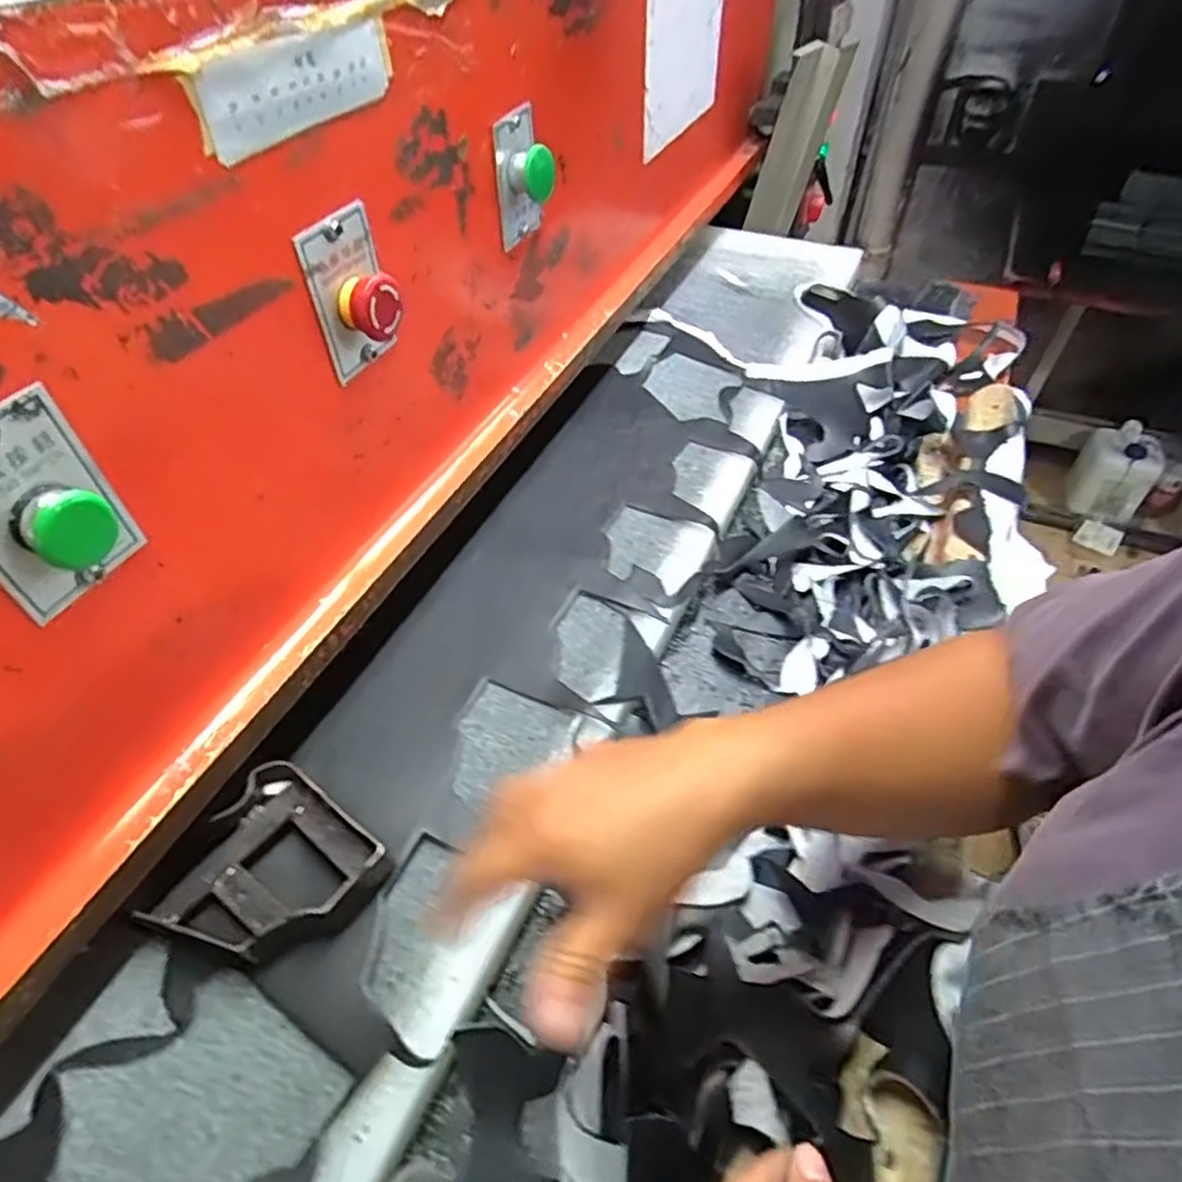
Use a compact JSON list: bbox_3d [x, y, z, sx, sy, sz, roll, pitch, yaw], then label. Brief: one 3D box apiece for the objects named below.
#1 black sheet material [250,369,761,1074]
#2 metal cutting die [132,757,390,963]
[{"bbox_3d":[-0.053,0.008,0.588,0.191,0.014,0.635,19,51,19],"label":"black sheet material"},{"bbox_3d":[-0.188,0.168,0.424,0.112,0.029,0.104,18,51,18],"label":"metal cutting die"}]

